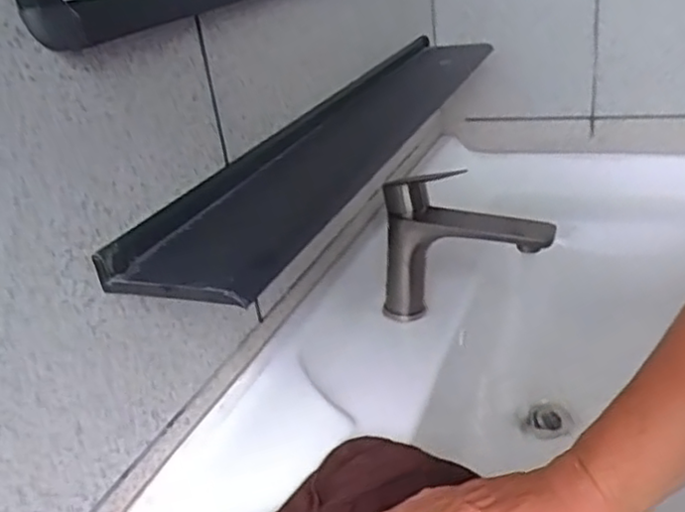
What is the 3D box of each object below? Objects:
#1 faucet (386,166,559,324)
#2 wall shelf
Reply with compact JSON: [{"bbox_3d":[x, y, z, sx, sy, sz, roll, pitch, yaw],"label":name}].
[{"bbox_3d":[0.123,-0.006,0.698,0.173,0.153,0.037,0,27,16],"label":"faucet"},{"bbox_3d":[0.026,-0.130,0.662,0.101,0.031,0.667,4,28,23],"label":"wall shelf"}]

